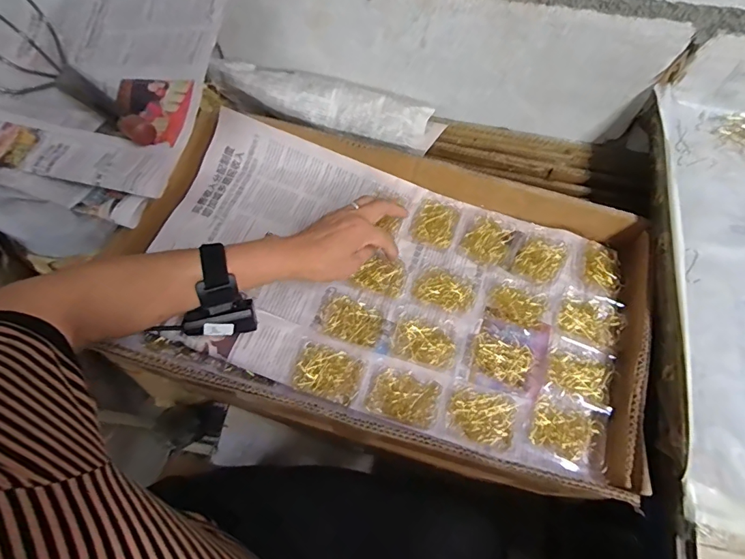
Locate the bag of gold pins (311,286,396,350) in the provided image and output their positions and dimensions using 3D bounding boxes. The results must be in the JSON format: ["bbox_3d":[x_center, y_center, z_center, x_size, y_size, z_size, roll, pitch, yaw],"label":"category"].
[{"bbox_3d":[-0.022,0.045,0.482,0.085,0.008,0.053,24,69,11],"label":"bag of gold pins"}]

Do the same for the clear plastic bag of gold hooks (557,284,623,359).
[{"bbox_3d":[0.248,0.047,0.496,0.069,0.010,0.067,27,70,13],"label":"clear plastic bag of gold hooks"}]

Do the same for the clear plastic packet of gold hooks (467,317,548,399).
[{"bbox_3d":[0.148,0.085,0.477,0.076,0.010,0.074,17,68,9],"label":"clear plastic packet of gold hooks"}]

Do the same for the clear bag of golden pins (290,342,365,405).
[{"bbox_3d":[-0.045,0.098,0.454,0.069,0.011,0.053,19,68,10],"label":"clear bag of golden pins"}]

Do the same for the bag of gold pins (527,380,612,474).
[{"bbox_3d":[0.200,0.151,0.439,0.075,0.011,0.069,28,70,13],"label":"bag of gold pins"}]

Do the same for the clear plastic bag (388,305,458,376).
[{"bbox_3d":[0.059,0.066,0.482,0.076,0.013,0.062,16,68,8],"label":"clear plastic bag"}]

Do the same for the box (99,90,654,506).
[{"bbox_3d":[0.016,0.000,0.495,0.575,0.057,0.361,14,68,5],"label":"box"}]

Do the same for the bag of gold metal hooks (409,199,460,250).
[{"bbox_3d":[0.081,-0.073,0.553,0.054,0.008,0.066,17,68,9],"label":"bag of gold metal hooks"}]

